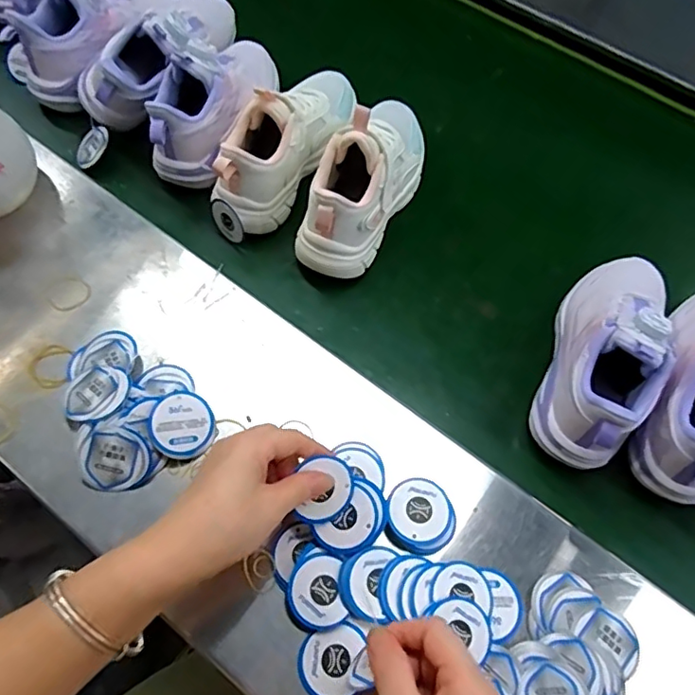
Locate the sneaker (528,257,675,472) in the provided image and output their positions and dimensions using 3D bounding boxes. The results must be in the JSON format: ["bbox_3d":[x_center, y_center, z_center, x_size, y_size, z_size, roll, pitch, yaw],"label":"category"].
[{"bbox_3d":[0.232,-0.005,0.481,0.086,0.102,0.218,21,63,9],"label":"sneaker"}]

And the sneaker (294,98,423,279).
[{"bbox_3d":[0.024,-0.178,0.564,0.074,0.112,0.217,25,64,11],"label":"sneaker"}]

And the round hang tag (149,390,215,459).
[{"bbox_3d":[-0.131,0.061,0.443,0.048,0.005,0.050,7,73,-25],"label":"round hang tag"}]

